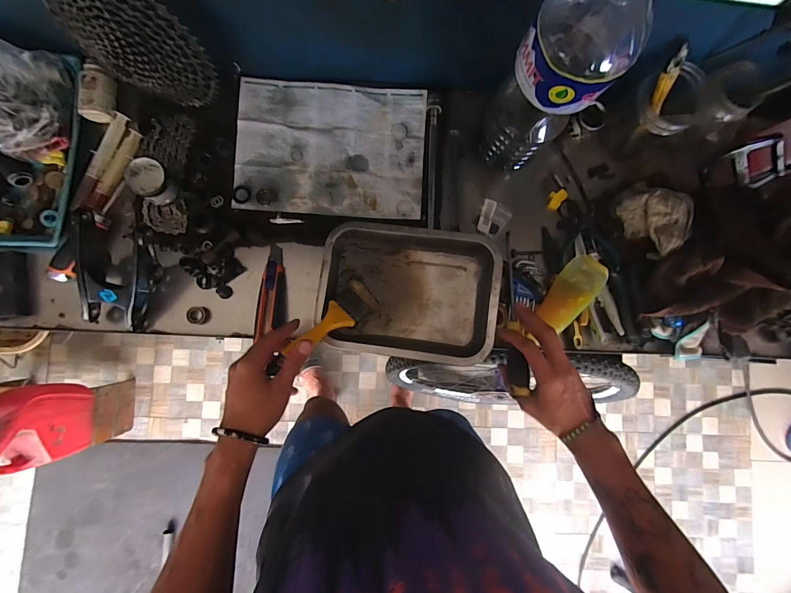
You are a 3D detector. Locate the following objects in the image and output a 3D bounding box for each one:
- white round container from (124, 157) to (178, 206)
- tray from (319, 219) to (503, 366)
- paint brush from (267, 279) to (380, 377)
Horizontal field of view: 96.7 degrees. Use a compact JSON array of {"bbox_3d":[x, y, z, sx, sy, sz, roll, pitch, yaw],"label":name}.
[{"bbox_3d":[-0.356,-0.167,0.519,0.053,0.050,0.052,0,86,-3],"label":"white round container"},{"bbox_3d":[0.016,-0.007,0.520,0.251,0.063,0.186,8,86,-2],"label":"tray"},{"bbox_3d":[-0.099,0.040,0.496,0.174,0.018,0.056,-38,88,-33],"label":"paint brush"}]

